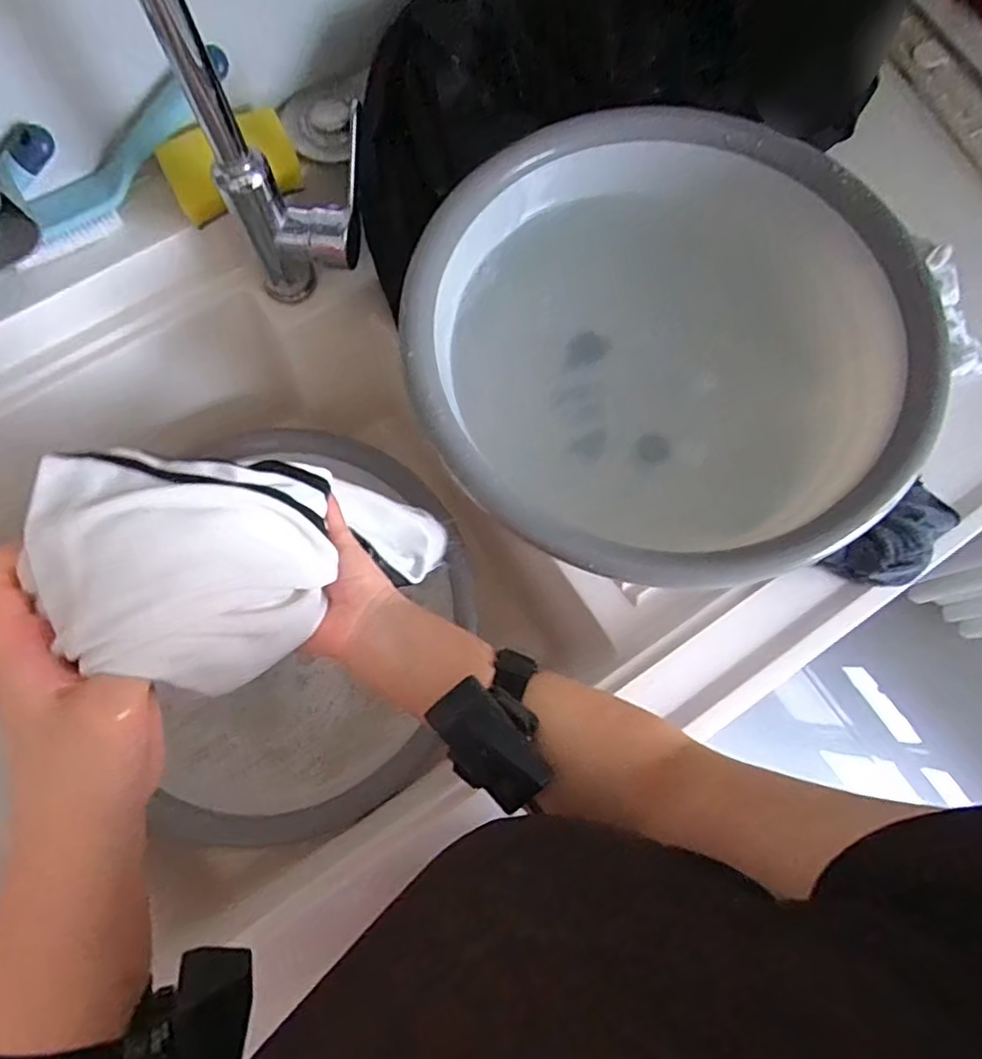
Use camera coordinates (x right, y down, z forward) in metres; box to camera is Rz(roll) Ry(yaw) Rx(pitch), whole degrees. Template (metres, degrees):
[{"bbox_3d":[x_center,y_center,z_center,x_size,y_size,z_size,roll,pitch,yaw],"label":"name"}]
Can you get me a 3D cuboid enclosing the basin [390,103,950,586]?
[{"bbox_3d":[0.123,-0.141,0.488,0.359,0.116,0.347,0,75,-1],"label":"basin"}]

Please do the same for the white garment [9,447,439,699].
[{"bbox_3d":[-0.114,0.009,0.400,0.077,0.322,0.105,-45,80,13],"label":"white garment"}]

